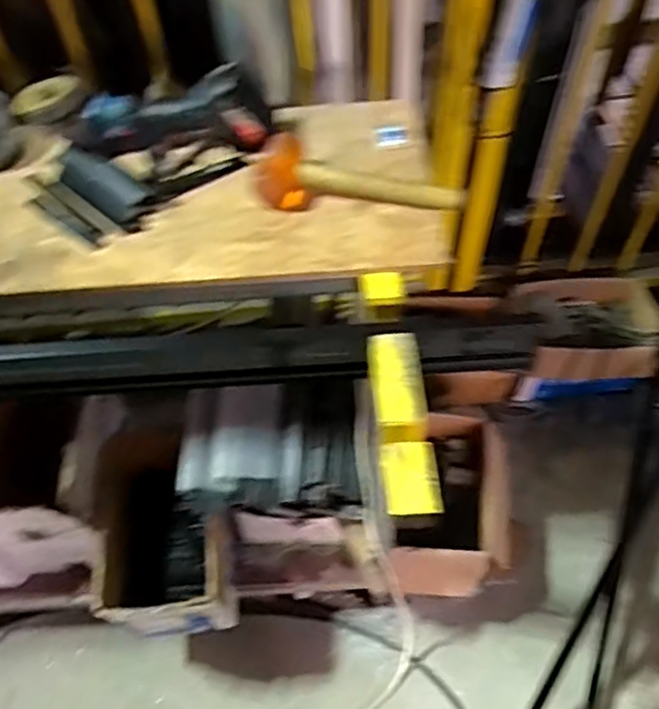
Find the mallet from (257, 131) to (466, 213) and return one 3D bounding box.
[{"bbox_3d":[0.029,-0.240,0.882,0.259,0.068,0.091,8,54,9],"label":"mallet"}]

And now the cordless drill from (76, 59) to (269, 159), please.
[{"bbox_3d":[-0.233,-0.356,0.949,0.288,0.109,0.102,8,54,9],"label":"cordless drill"}]

